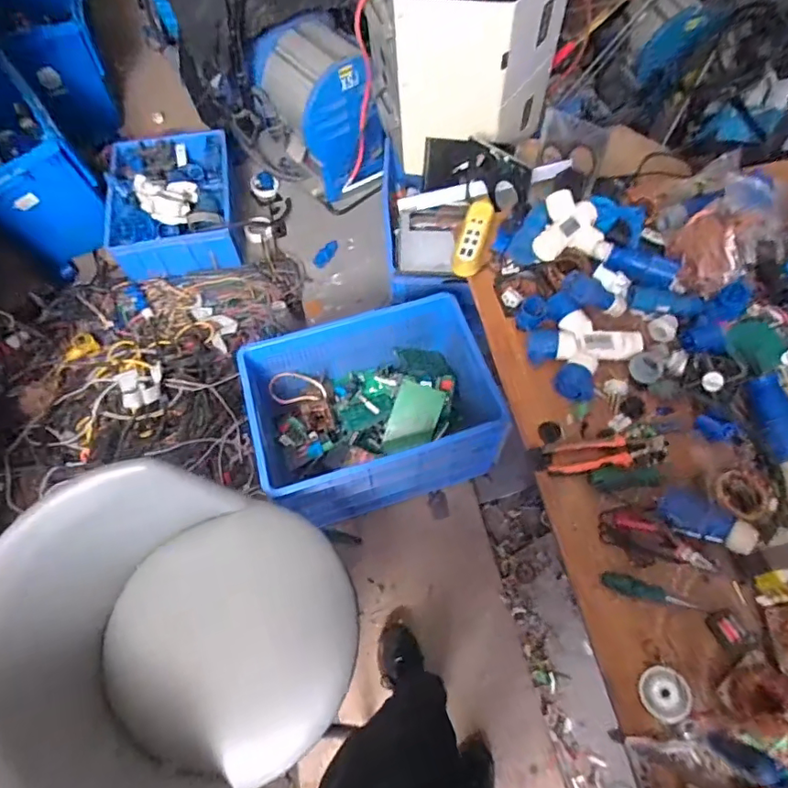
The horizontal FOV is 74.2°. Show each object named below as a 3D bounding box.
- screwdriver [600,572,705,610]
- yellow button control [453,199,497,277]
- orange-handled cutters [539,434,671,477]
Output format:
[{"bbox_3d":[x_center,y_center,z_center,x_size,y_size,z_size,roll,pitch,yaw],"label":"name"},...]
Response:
[{"bbox_3d":[0.377,0.296,0.765,0.141,0.019,0.027,20,65,11],"label":"screwdriver"},{"bbox_3d":[0.163,-0.326,1.068,0.068,0.034,0.194,13,64,7],"label":"yellow button control"},{"bbox_3d":[0.355,0.101,0.866,0.195,0.033,0.052,-8,63,-3],"label":"orange-handled cutters"}]

